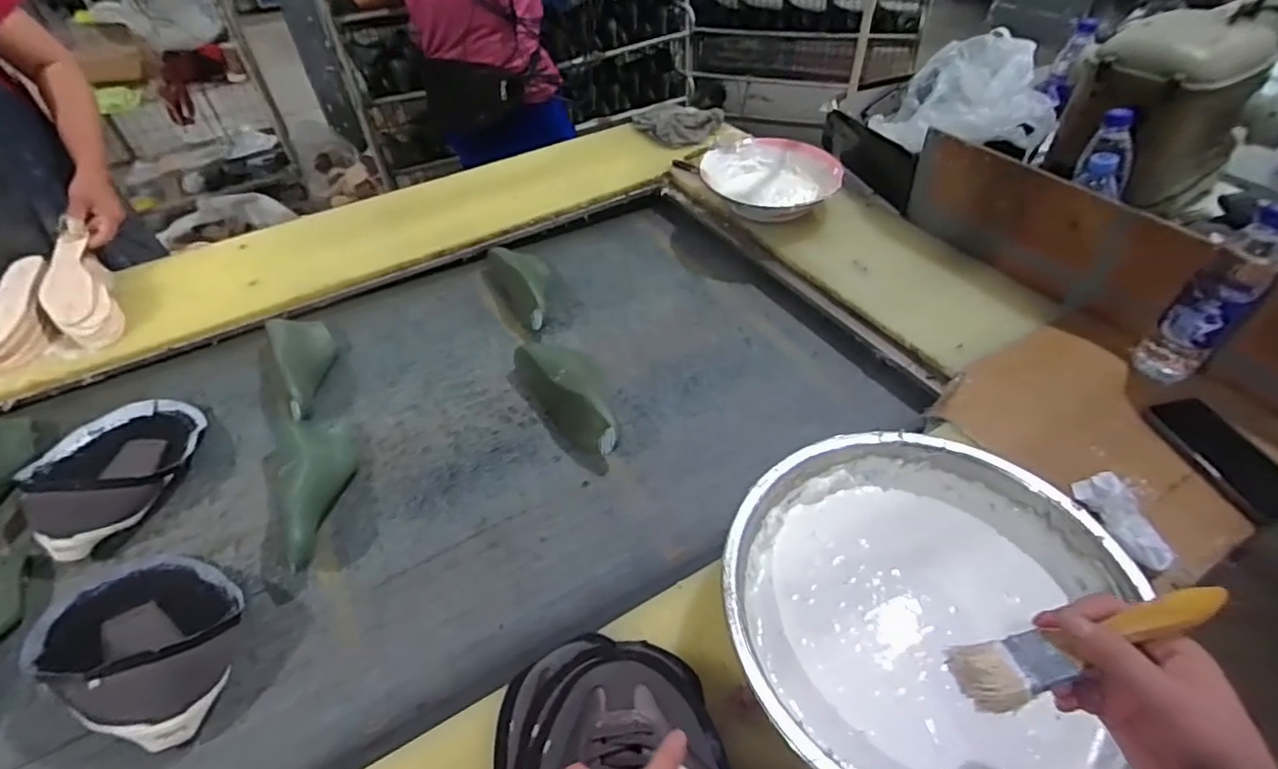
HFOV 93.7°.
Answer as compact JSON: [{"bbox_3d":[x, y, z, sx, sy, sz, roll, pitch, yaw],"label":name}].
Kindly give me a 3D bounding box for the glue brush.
[{"bbox_3d":[0.267,0.155,0.358,0.154,0.023,0.037,-21,47,5],"label":"glue brush"}]

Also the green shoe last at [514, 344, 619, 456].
[{"bbox_3d":[-0.086,0.009,0.847,0.095,0.075,0.233,-26,49,-21],"label":"green shoe last"}]

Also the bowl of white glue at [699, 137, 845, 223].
[{"bbox_3d":[0.266,-0.404,1.191,0.219,0.075,0.247,-36,53,-28],"label":"bowl of white glue"}]

